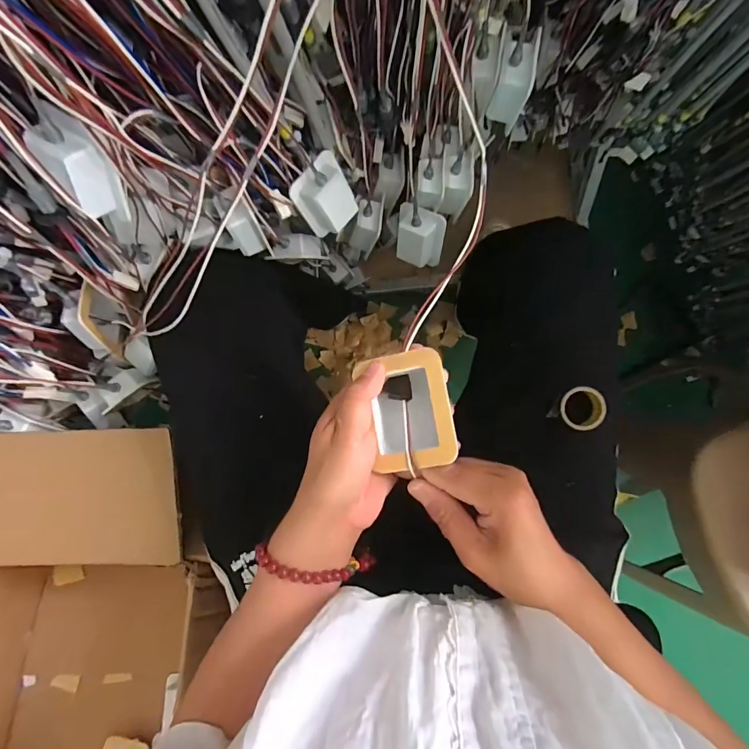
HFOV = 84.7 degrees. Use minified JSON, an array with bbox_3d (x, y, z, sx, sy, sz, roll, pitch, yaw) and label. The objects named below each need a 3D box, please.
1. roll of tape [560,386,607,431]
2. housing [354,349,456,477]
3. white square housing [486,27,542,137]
[{"bbox_3d":[0.181,0.029,0.359,0.037,0.014,0.037,0,90,3],"label":"roll of tape"},{"bbox_3d":[0.024,0.025,0.287,0.055,0.031,0.078,-10,90,3],"label":"housing"},{"bbox_3d":[0.136,-0.287,0.406,0.030,0.054,0.059,11,91,3],"label":"white square housing"}]

